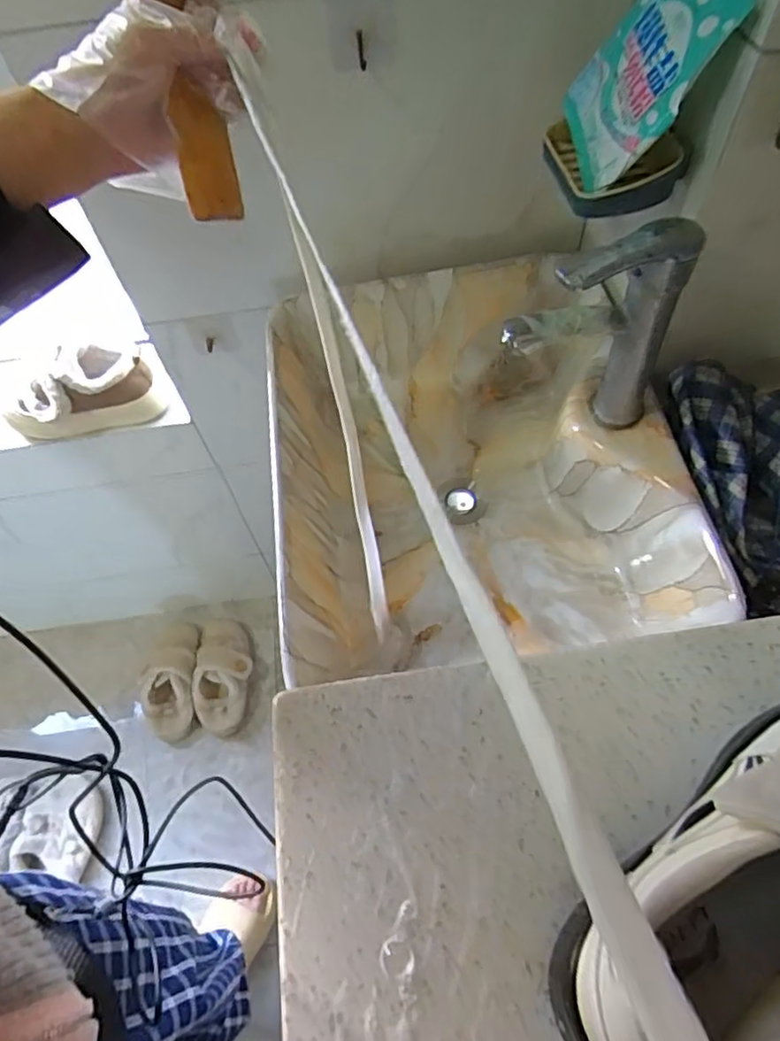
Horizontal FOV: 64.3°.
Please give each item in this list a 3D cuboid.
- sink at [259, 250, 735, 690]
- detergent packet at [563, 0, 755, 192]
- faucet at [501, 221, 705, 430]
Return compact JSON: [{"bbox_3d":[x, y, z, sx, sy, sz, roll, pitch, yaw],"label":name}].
[{"bbox_3d":[0.069,-0.066,0.646,0.358,0.119,0.433,-8,58,0],"label":"sink"},{"bbox_3d":[0.196,-0.345,0.479,0.021,0.160,0.118,4,68,-27],"label":"detergent packet"},{"bbox_3d":[0.162,-0.142,0.504,0.130,0.185,0.049,-16,59,-5],"label":"faucet"}]

